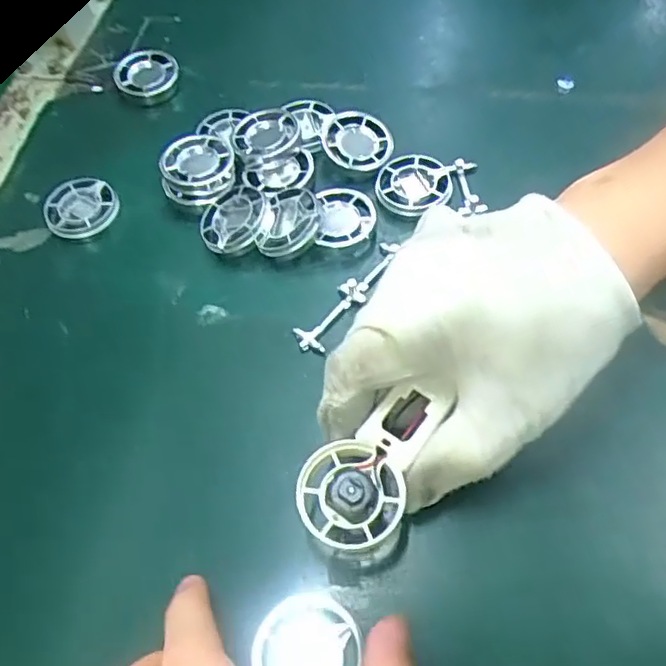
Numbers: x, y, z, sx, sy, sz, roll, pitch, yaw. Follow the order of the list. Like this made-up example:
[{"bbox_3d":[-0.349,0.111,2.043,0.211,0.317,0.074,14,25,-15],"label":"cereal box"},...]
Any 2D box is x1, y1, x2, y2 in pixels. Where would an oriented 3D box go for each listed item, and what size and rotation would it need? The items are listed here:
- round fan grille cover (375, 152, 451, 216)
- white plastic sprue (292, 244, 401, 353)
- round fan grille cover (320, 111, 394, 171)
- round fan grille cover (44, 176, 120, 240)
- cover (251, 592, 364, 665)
[{"bbox_3d":[0.042,-0.079,0.341,0.038,0.006,0.038,-3,59,5],"label":"round fan grille cover"},{"bbox_3d":[0.008,-0.019,0.314,0.016,0.008,0.071,32,67,23],"label":"white plastic sprue"},{"bbox_3d":[0.013,-0.107,0.356,0.039,0.012,0.039,-7,58,3],"label":"round fan grille cover"},{"bbox_3d":[-0.137,-0.068,0.356,0.039,0.011,0.040,-3,59,5],"label":"round fan grille cover"},{"bbox_3d":[-0.008,0.113,0.230,0.037,0.012,0.037,-3,59,5],"label":"cover"}]

